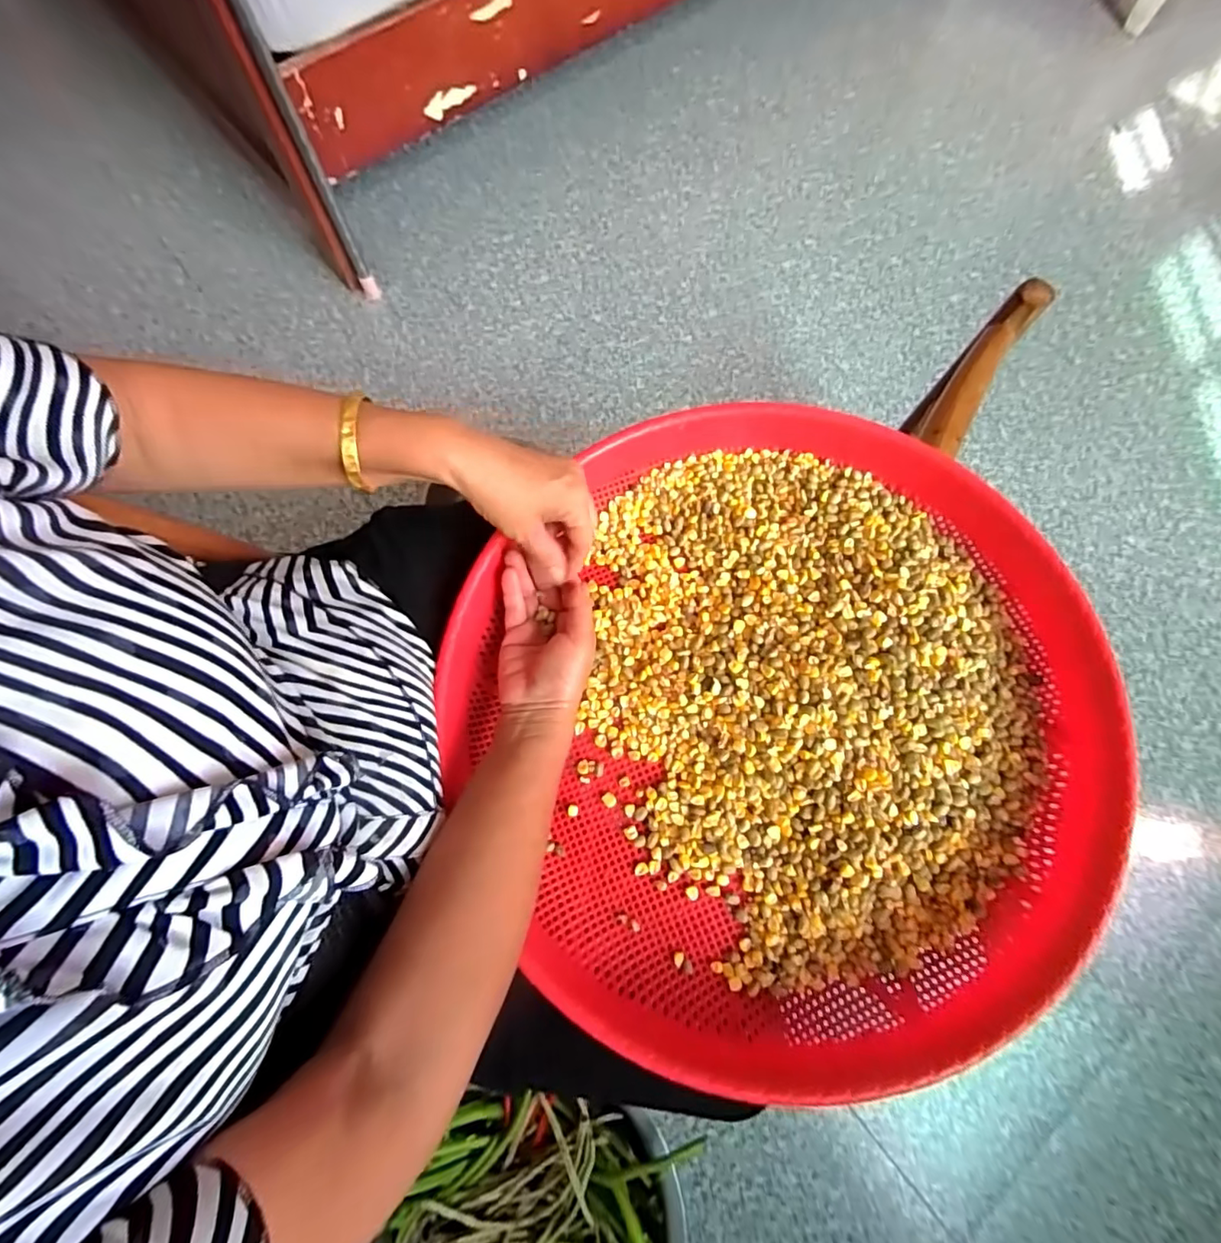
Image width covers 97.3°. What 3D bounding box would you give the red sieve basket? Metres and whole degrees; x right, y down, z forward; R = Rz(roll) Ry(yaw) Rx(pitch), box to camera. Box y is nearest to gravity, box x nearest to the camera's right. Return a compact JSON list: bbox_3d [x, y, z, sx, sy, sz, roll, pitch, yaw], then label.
[{"bbox_3d":[0.110,0.059,0.400,0.448,0.083,0.449,0,75,0],"label":"red sieve basket"}]

